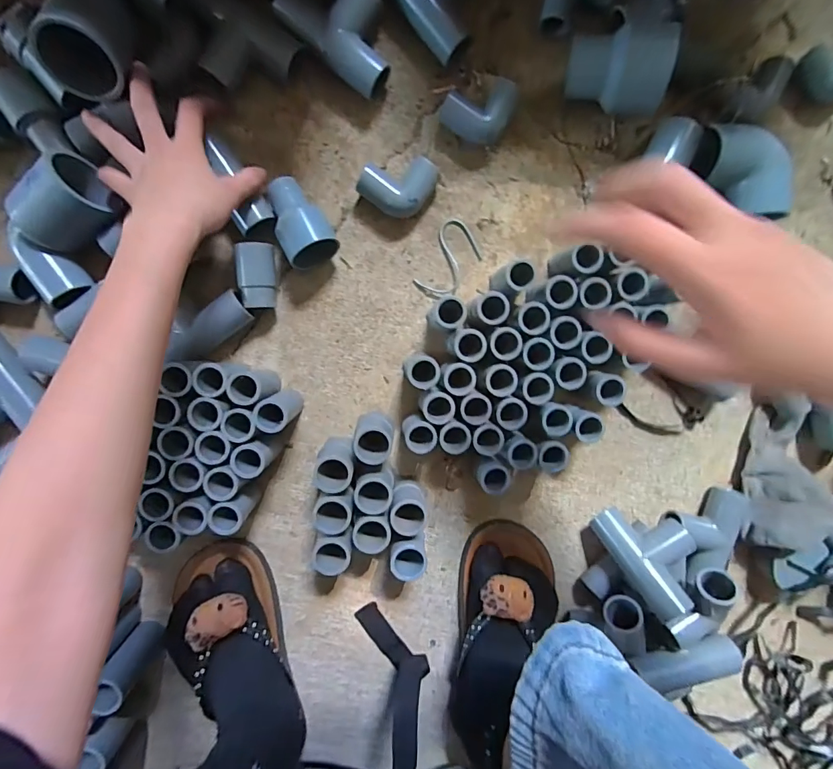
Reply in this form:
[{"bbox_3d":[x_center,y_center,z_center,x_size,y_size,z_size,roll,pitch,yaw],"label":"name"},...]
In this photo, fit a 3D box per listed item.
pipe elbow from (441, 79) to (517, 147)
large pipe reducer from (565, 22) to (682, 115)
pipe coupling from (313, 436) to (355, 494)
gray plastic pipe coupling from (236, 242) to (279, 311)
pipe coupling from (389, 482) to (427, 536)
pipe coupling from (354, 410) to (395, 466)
[{"bbox_3d":[0.056,-0.246,0.384,0.058,0.034,0.056,25,94,-6],"label":"pipe elbow"},{"bbox_3d":[0.170,-0.268,0.374,0.074,0.066,0.059,6,95,-4],"label":"large pipe reducer"},{"bbox_3d":[-0.074,0.073,0.395,0.033,0.060,0.037,7,95,-4],"label":"pipe coupling"},{"bbox_3d":[-0.145,-0.099,0.394,0.030,0.027,0.058,-2,96,-3],"label":"gray plastic pipe coupling"},{"bbox_3d":[-0.009,0.114,0.406,0.031,0.056,0.037,9,95,-4],"label":"pipe coupling"},{"bbox_3d":[-0.038,0.046,0.395,0.034,0.059,0.033,-3,96,-3],"label":"pipe coupling"}]

